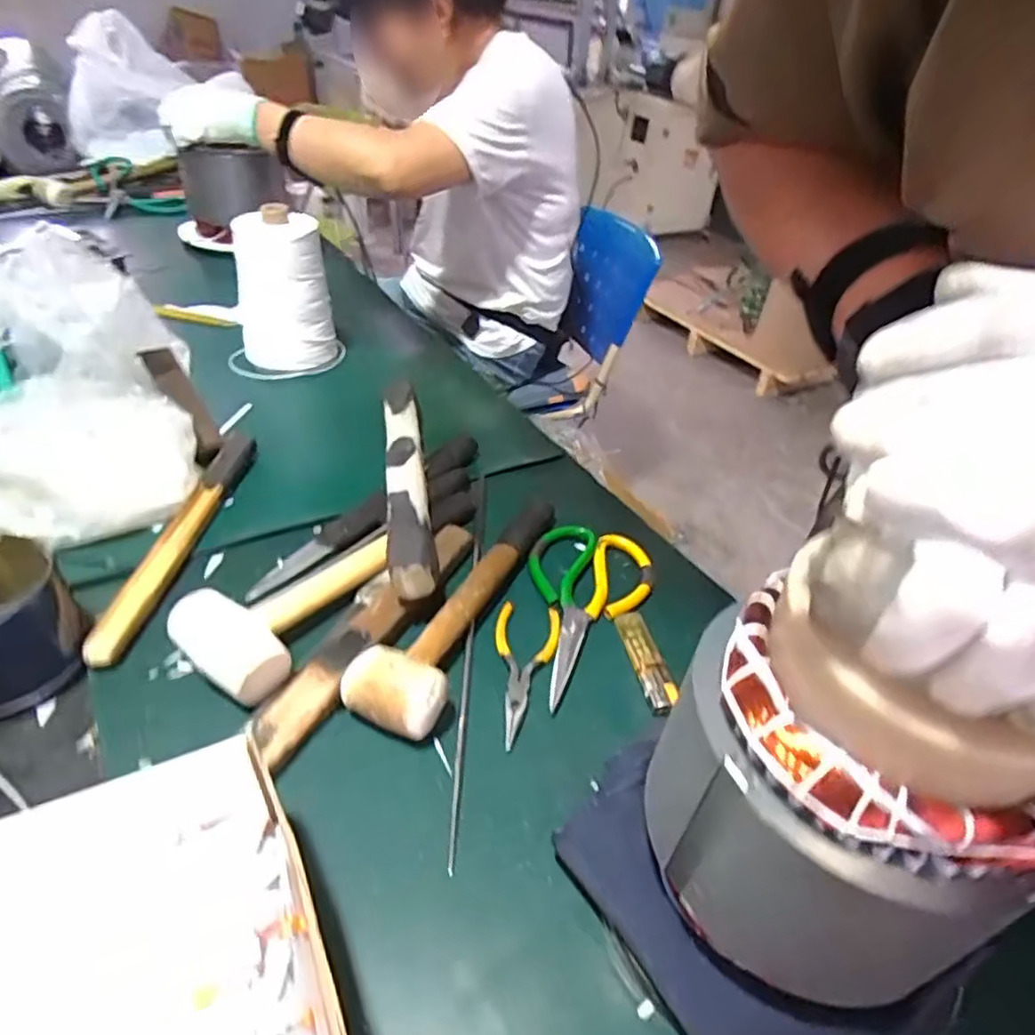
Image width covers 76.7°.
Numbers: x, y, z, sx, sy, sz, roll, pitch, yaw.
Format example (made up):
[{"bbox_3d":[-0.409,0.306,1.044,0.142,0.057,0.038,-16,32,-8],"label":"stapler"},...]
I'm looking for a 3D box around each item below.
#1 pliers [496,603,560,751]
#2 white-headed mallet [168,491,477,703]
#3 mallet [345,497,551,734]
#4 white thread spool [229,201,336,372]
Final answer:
[{"bbox_3d":[0.004,0.107,0.466,0.046,0.012,0.114,8,39,2],"label":"pliers"},{"bbox_3d":[-0.130,0.035,0.508,0.081,0.042,0.261,26,43,23],"label":"white-headed mallet"},{"bbox_3d":[-0.038,0.053,0.499,0.064,0.043,0.263,17,40,13],"label":"mallet"},{"bbox_3d":[-0.267,-0.260,0.752,0.104,0.165,0.103,-10,42,-19],"label":"white thread spool"}]

